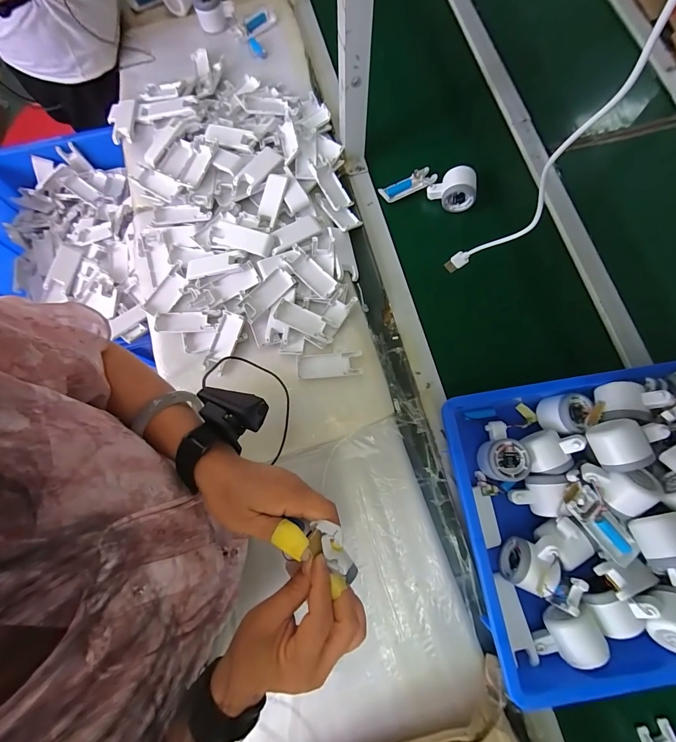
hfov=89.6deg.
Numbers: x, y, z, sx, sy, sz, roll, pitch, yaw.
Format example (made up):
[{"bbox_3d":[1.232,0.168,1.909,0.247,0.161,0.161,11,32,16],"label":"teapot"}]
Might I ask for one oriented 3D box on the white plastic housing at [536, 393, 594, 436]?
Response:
[{"bbox_3d":[0.335,0.063,0.506,0.051,0.054,0.062,13,82,-8],"label":"white plastic housing"}]

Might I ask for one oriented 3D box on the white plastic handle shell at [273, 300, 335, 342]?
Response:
[{"bbox_3d":[-0.053,-0.082,0.558,0.101,0.016,0.037,23,77,7],"label":"white plastic handle shell"}]

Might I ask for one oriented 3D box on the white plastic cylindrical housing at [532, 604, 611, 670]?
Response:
[{"bbox_3d":[0.290,0.336,0.430,0.078,0.044,0.055,-17,76,-3],"label":"white plastic cylindrical housing"}]

